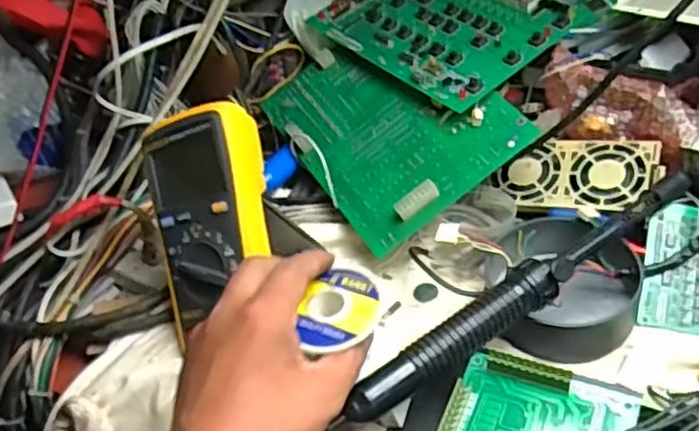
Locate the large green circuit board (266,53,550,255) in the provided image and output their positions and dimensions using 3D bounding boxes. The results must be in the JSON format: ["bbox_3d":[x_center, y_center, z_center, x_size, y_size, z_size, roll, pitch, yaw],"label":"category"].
[{"bbox_3d":[0.033,-0.082,0.608,0.159,0.016,0.207,-36,53,-1],"label":"large green circuit board"}]

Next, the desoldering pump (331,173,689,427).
[{"bbox_3d":[0.119,0.052,0.473,0.294,0.037,0.026,-27,43,-22],"label":"desoldering pump"}]

